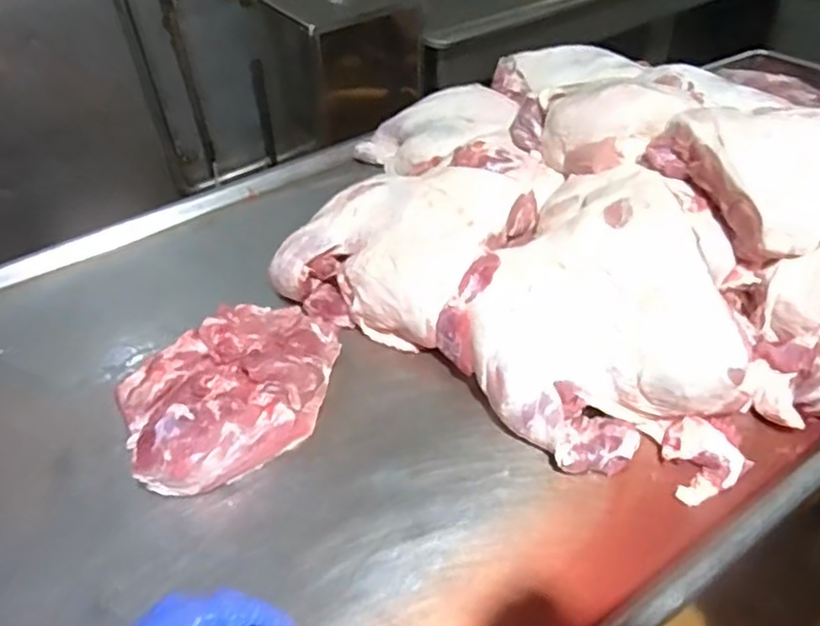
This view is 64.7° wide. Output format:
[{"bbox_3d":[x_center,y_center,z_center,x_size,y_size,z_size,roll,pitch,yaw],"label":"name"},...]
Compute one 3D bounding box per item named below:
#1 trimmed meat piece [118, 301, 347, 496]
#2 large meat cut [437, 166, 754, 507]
[{"bbox_3d":[-0.261,0.100,0.924,0.245,0.095,0.326,29,52,32],"label":"trimmed meat piece"},{"bbox_3d":[0.295,-0.009,0.915,0.410,0.211,0.420,25,50,29],"label":"large meat cut"}]

